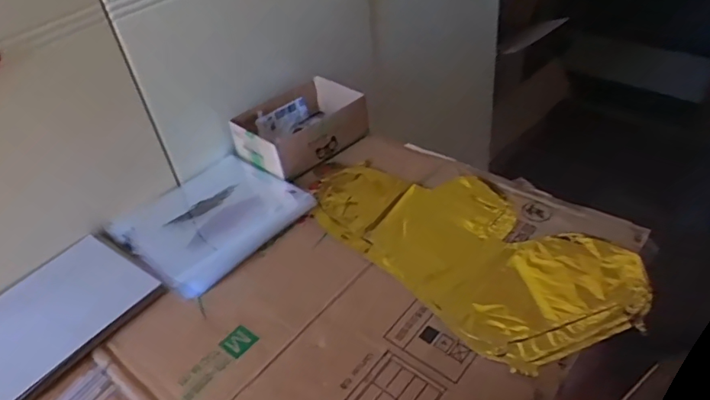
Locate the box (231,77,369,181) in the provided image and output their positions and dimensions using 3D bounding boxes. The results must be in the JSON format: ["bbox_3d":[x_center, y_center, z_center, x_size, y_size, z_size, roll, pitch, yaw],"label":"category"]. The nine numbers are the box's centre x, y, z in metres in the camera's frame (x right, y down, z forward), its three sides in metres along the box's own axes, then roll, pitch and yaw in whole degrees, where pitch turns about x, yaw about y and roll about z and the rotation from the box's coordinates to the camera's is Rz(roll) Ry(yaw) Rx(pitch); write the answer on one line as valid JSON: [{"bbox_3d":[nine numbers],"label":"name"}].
[{"bbox_3d":[-0.085,-0.119,0.833,0.190,0.062,0.136,-33,48,-29],"label":"box"}]

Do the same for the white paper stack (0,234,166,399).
[{"bbox_3d":[-0.348,0.130,0.611,0.155,0.010,0.191,23,48,29],"label":"white paper stack"}]

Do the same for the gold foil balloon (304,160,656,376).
[{"bbox_3d":[0.132,0.042,0.666,0.221,0.030,0.409,-32,47,-28],"label":"gold foil balloon"}]

